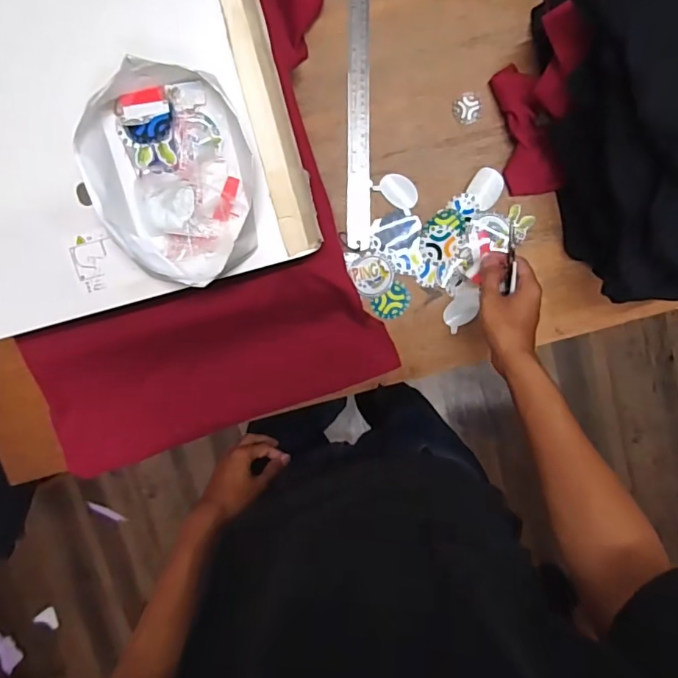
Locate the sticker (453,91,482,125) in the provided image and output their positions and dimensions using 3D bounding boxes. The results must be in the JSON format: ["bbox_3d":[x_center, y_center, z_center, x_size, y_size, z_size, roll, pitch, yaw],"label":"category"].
[{"bbox_3d":[0.169,-0.302,0.643,0.036,0.004,0.039,0,99,2],"label":"sticker"}]

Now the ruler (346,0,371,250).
[{"bbox_3d":[0.027,-0.285,0.652,0.031,0.005,0.321,1,99,9],"label":"ruler"}]

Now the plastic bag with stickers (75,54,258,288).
[{"bbox_3d":[-0.165,-0.158,0.488,0.151,0.053,0.196,-1,99,2],"label":"plastic bag with stickers"}]

